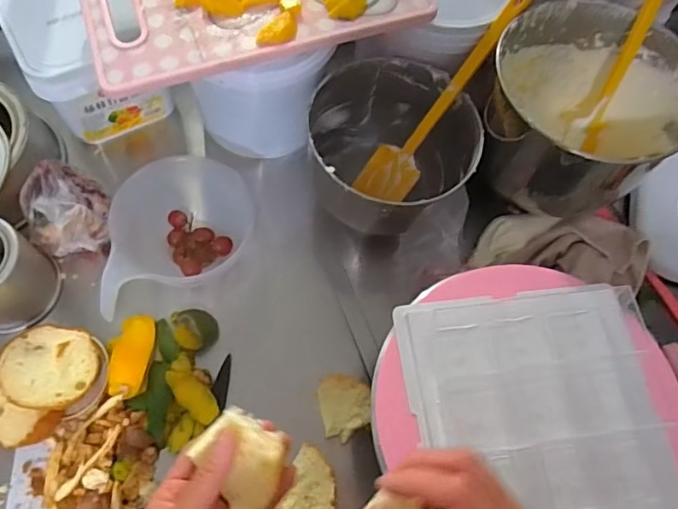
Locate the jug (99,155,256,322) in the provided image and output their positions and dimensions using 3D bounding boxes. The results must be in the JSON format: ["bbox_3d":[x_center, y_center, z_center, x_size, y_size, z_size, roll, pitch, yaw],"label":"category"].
[{"bbox_3d":[-0.183,-0.018,0.643,0.148,0.098,0.193,5,66,-1],"label":"jug"}]

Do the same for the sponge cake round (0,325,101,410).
[{"bbox_3d":[-0.309,0.118,0.577,0.093,0.013,0.091,12,47,-13],"label":"sponge cake round"}]

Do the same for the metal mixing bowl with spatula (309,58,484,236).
[{"bbox_3d":[0.066,-0.129,0.690,0.198,0.143,0.186,1,66,-3],"label":"metal mixing bowl with spatula"}]

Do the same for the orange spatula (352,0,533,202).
[{"bbox_3d":[0.129,-0.185,0.658,0.067,0.028,0.293,43,112,14],"label":"orange spatula"}]

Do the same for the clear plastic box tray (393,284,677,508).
[{"bbox_3d":[0.194,0.138,0.488,0.247,0.037,0.221,-4,67,-5],"label":"clear plastic box tray"}]

